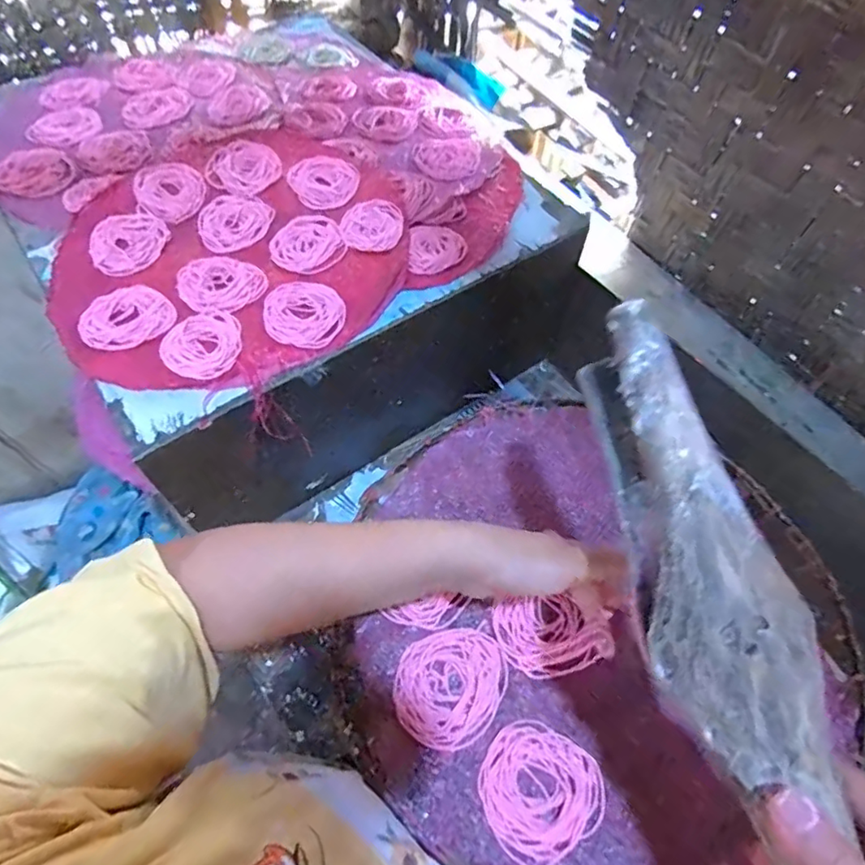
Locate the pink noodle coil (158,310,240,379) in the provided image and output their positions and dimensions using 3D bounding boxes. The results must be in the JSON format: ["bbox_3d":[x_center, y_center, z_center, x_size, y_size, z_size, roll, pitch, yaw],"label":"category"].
[{"bbox_3d":[-0.201,-0.079,0.491,0.064,0.008,0.074,32,62,16],"label":"pink noodle coil"}]

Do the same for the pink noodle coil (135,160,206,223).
[{"bbox_3d":[-0.279,-0.260,0.590,0.065,0.014,0.083,-24,63,-17],"label":"pink noodle coil"}]

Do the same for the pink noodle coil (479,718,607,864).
[{"bbox_3d":[0.070,0.231,0.362,0.076,0.004,0.074,1,58,-2],"label":"pink noodle coil"}]

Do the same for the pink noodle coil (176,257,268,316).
[{"bbox_3d":[-0.202,-0.142,0.528,0.081,0.009,0.065,-1,58,-3],"label":"pink noodle coil"}]

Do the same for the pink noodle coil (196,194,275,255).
[{"bbox_3d":[-0.205,-0.222,0.575,0.077,0.008,0.069,-27,63,-18],"label":"pink noodle coil"}]

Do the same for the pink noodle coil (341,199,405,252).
[{"bbox_3d":[-0.062,-0.218,0.581,0.063,0.011,0.068,-1,58,-4],"label":"pink noodle coil"}]

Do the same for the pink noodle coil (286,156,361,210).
[{"bbox_3d":[-0.116,-0.277,0.609,0.075,0.013,0.073,1,58,-2],"label":"pink noodle coil"}]

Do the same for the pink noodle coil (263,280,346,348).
[{"bbox_3d":[-0.120,-0.114,0.522,0.071,0.012,0.072,1,58,-2],"label":"pink noodle coil"}]

